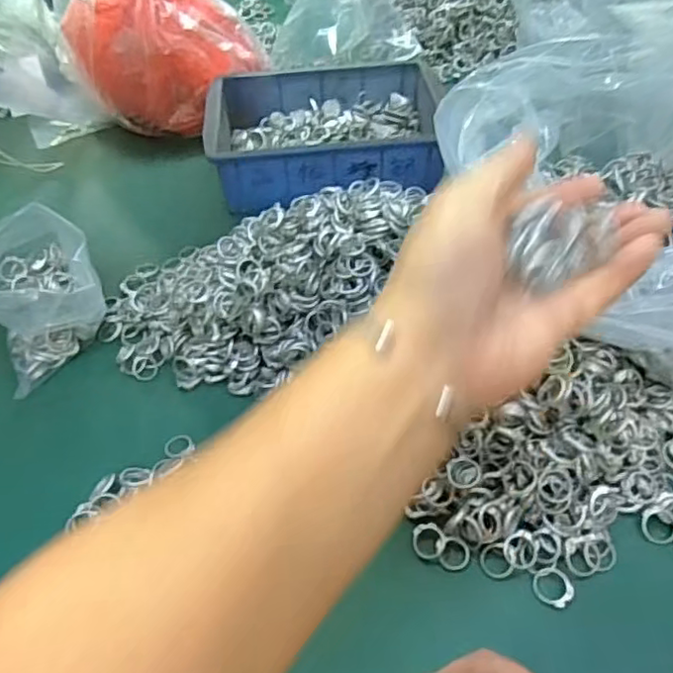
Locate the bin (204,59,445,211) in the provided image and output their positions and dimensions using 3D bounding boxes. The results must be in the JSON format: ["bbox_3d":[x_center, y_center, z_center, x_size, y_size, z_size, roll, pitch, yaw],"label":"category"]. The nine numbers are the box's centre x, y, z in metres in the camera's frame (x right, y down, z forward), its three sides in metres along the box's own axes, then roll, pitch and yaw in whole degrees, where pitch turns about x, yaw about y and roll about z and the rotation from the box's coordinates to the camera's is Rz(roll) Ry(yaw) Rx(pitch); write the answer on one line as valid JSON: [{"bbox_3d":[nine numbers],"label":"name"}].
[{"bbox_3d":[-0.015,-0.221,0.653,0.222,0.072,0.181,-5,47,-1],"label":"bin"}]

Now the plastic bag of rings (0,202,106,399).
[{"bbox_3d":[-0.236,-0.033,0.479,0.096,0.097,0.090,-35,54,-26],"label":"plastic bag of rings"}]

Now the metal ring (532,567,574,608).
[{"bbox_3d":[0.127,0.146,0.355,0.022,0.006,0.020,-2,47,2],"label":"metal ring"}]

